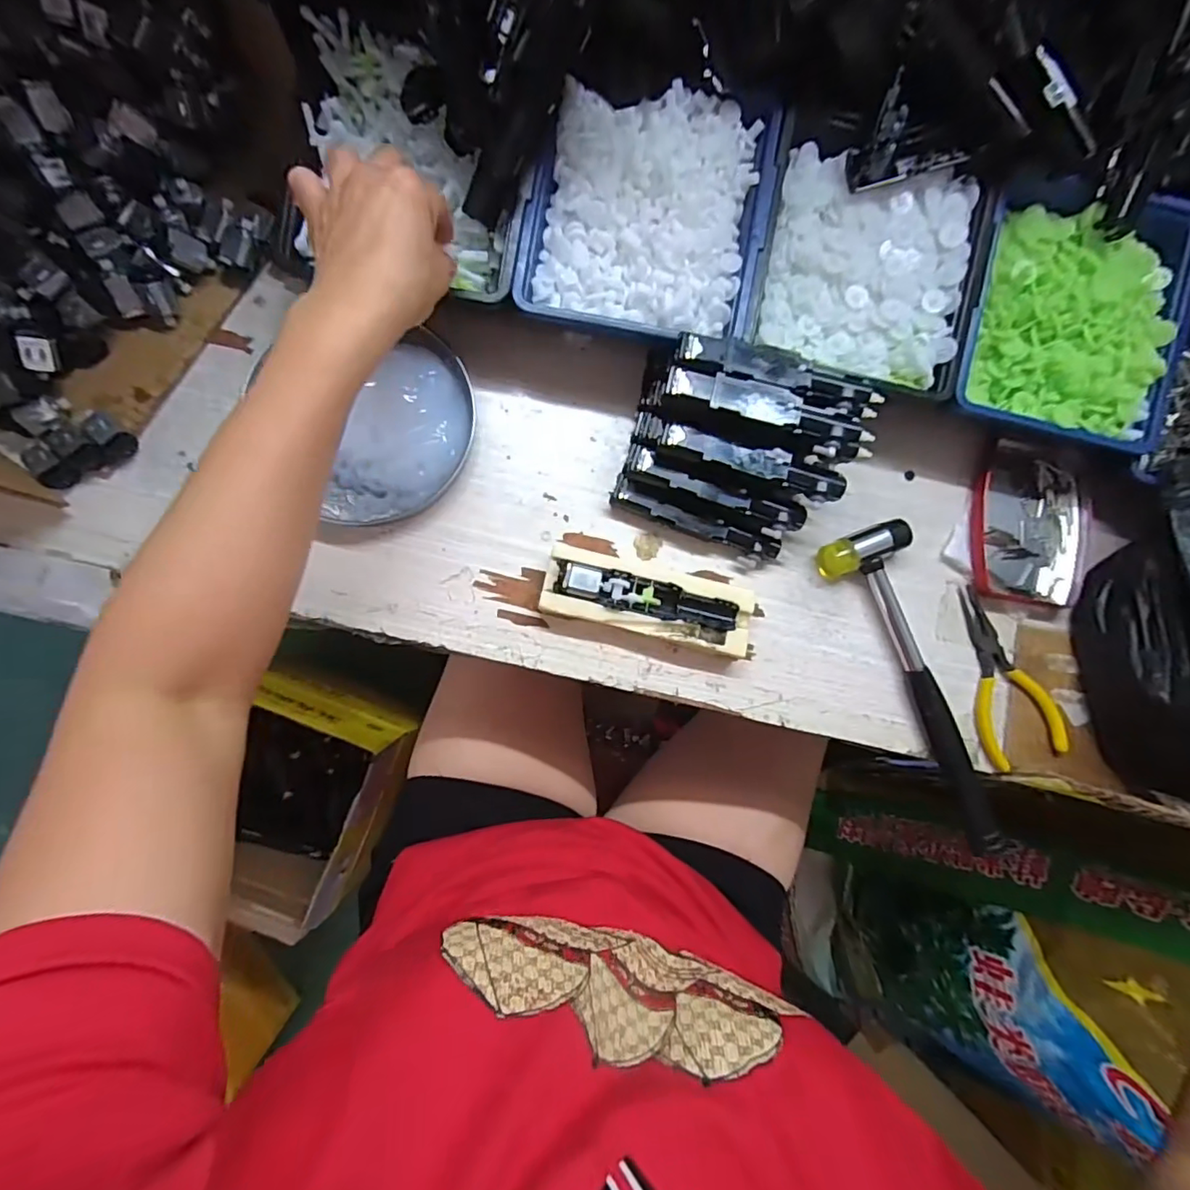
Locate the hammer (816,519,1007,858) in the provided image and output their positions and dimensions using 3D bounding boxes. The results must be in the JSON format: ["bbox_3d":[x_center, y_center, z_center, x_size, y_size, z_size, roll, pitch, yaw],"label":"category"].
[{"bbox_3d":[0.231,0.062,0.388,0.059,0.021,0.230,-25,87,-8],"label":"hammer"}]

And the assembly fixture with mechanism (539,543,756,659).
[{"bbox_3d":[0.036,0.004,0.374,0.138,0.030,0.046,14,83,-4],"label":"assembly fixture with mechanism"}]

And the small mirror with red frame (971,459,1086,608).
[{"bbox_3d":[0.315,-0.048,0.410,0.086,0.011,0.106,7,84,-5],"label":"small mirror with red frame"}]

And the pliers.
[{"bbox_3d":[0.287,0.055,0.396,0.055,0.011,0.124,-17,86,-7],"label":"pliers"}]

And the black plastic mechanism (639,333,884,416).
[{"bbox_3d":[0.105,-0.132,0.344,0.149,0.021,0.033,5,84,-5],"label":"black plastic mechanism"}]

